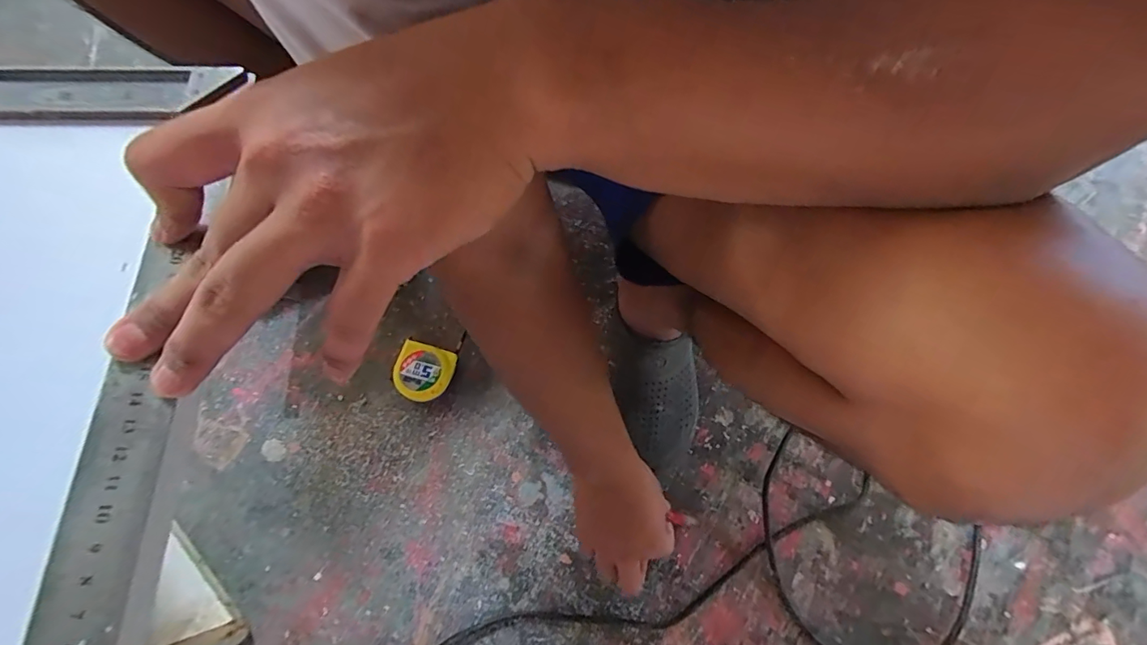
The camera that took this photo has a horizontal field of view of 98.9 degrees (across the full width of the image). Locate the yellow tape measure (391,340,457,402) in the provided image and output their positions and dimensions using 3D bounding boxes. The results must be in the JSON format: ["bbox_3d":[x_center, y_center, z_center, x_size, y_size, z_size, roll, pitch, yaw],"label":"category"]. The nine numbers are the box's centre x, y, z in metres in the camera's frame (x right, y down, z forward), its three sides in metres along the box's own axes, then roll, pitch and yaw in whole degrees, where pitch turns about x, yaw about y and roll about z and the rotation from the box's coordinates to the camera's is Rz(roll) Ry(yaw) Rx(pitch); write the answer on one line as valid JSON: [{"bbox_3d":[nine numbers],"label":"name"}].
[{"bbox_3d":[-0.179,0.061,0.588,0.066,0.032,0.065,18,70,5],"label":"yellow tape measure"}]

